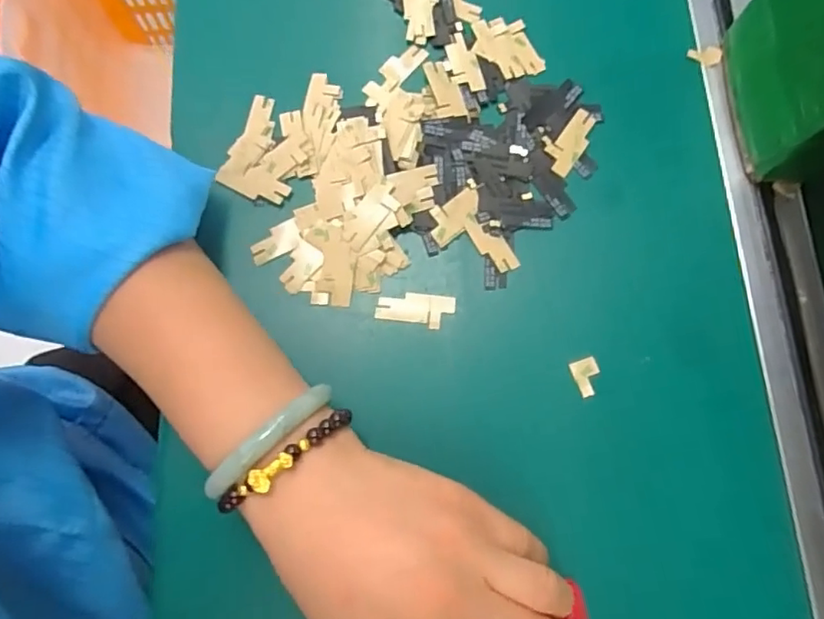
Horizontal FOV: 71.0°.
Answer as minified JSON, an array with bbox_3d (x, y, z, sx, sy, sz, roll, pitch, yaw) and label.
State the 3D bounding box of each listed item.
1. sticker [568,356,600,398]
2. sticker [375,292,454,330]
[{"bbox_3d":[0.089,0.034,0.292,0.013,0.004,0.019,-16,78,-5],"label":"sticker"},{"bbox_3d":[0.002,0.000,0.301,0.040,0.004,0.017,7,83,-1],"label":"sticker"}]

